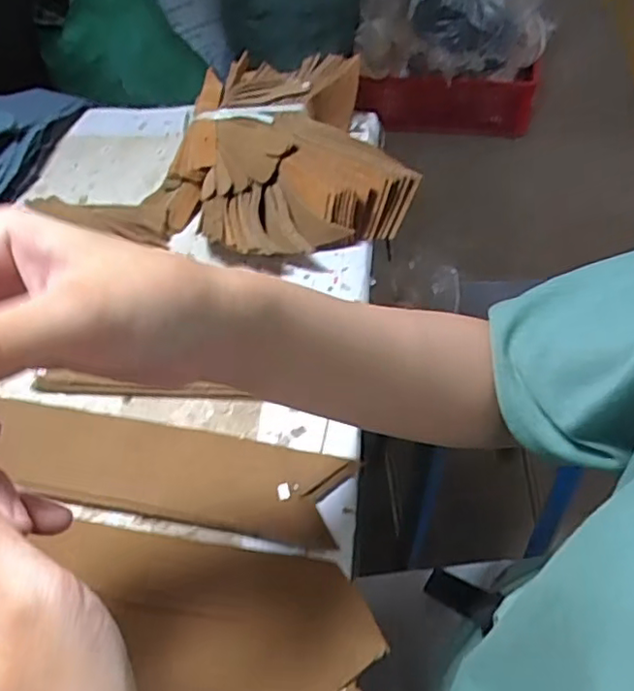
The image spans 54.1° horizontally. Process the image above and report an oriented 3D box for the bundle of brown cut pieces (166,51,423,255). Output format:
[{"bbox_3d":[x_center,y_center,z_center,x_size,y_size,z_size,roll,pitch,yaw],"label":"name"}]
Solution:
[{"bbox_3d":[-0.038,-0.163,0.530,0.192,0.061,0.232,-15,52,-8],"label":"bundle of brown cut pieces"}]

